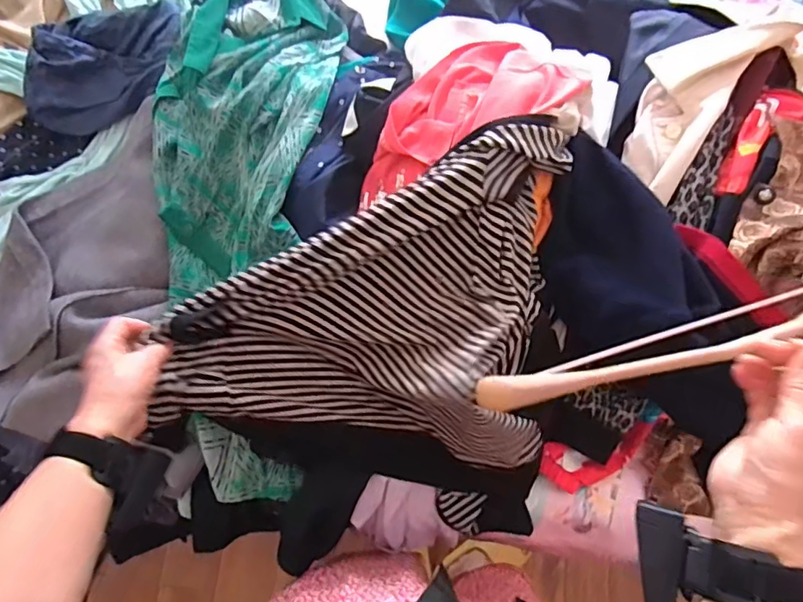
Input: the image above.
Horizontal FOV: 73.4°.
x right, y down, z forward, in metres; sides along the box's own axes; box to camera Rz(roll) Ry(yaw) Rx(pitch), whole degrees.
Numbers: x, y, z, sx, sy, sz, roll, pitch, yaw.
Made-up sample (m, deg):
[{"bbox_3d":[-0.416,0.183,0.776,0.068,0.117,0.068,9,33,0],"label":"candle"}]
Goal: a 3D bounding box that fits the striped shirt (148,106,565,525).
[{"bbox_3d":[-0.005,-0.009,0.621,0.352,0.196,0.424,16,76,6],"label":"striped shirt"}]

